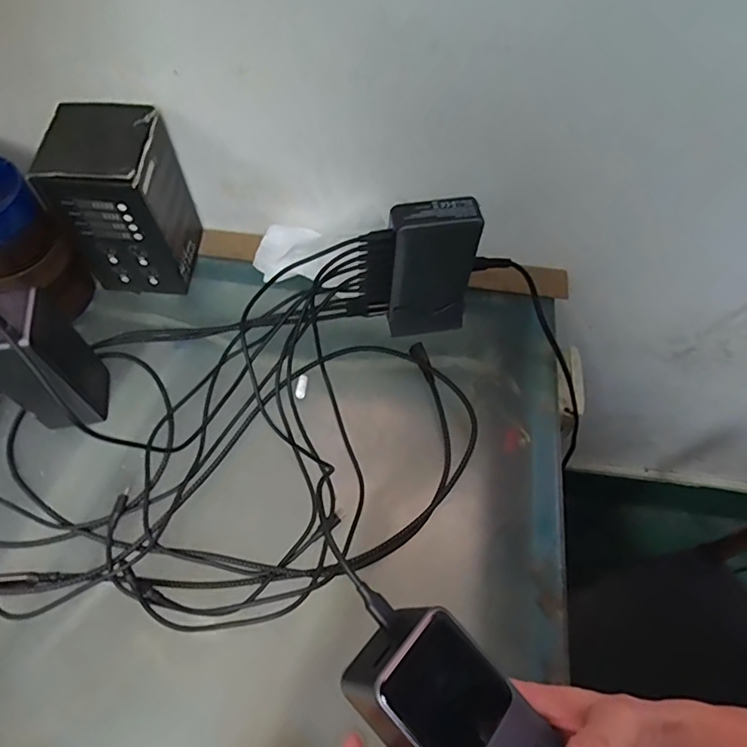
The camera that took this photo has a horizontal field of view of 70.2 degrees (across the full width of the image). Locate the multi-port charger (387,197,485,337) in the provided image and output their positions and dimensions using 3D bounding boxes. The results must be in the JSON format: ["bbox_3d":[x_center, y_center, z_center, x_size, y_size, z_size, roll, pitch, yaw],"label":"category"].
[{"bbox_3d":[0.051,-0.090,0.467,0.073,0.134,0.033,-5,61,-4],"label":"multi-port charger"}]

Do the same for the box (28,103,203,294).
[{"bbox_3d":[-0.221,-0.154,0.485,0.087,0.143,0.100,1,61,-1],"label":"box"}]

